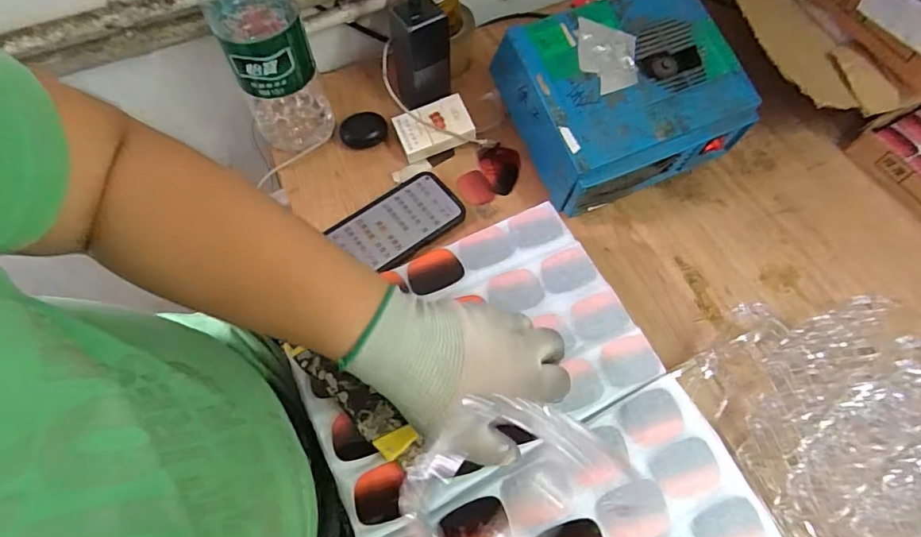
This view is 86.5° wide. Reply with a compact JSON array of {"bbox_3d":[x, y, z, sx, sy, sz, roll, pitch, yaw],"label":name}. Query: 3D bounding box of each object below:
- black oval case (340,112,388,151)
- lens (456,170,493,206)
[{"bbox_3d":[-0.119,-0.171,0.610,0.056,0.021,0.044,-8,63,-3],"label":"black oval case"},{"bbox_3d":[0.017,-0.096,0.585,0.037,0.004,0.048,-19,64,-9],"label":"lens"}]

